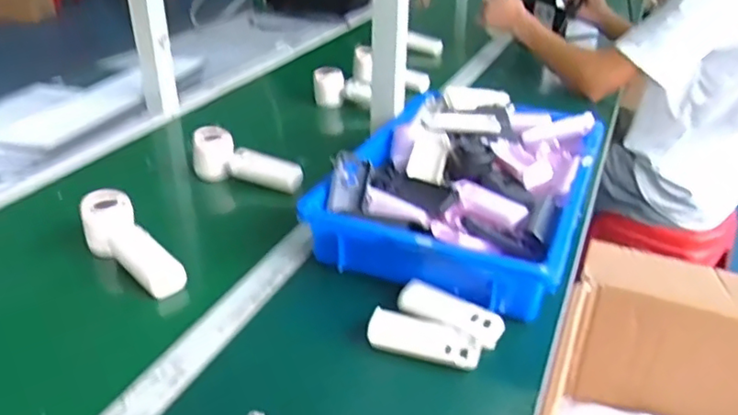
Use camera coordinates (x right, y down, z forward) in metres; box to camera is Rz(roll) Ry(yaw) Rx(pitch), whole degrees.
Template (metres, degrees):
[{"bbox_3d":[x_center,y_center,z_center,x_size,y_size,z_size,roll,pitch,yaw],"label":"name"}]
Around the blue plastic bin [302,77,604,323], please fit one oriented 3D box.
[{"bbox_3d":[0.129,-0.035,0.817,0.296,0.092,0.420,13,31,20],"label":"blue plastic bin"}]

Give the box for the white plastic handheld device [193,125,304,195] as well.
[{"bbox_3d":[-0.176,-0.070,0.899,0.165,0.069,0.040,12,30,18],"label":"white plastic handheld device"}]

